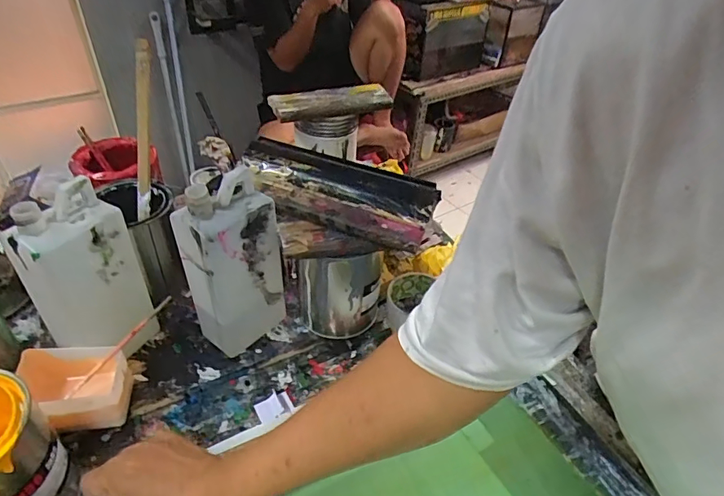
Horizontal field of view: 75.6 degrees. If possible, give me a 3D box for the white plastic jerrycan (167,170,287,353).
[{"bbox_3d":[-0.145,0.028,0.544,0.065,0.234,0.097,29,46,28],"label":"white plastic jerrycan"}]

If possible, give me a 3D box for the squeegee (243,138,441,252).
[{"bbox_3d":[-0.034,-0.064,0.546,0.237,0.038,0.088,18,65,16],"label":"squeegee"}]

